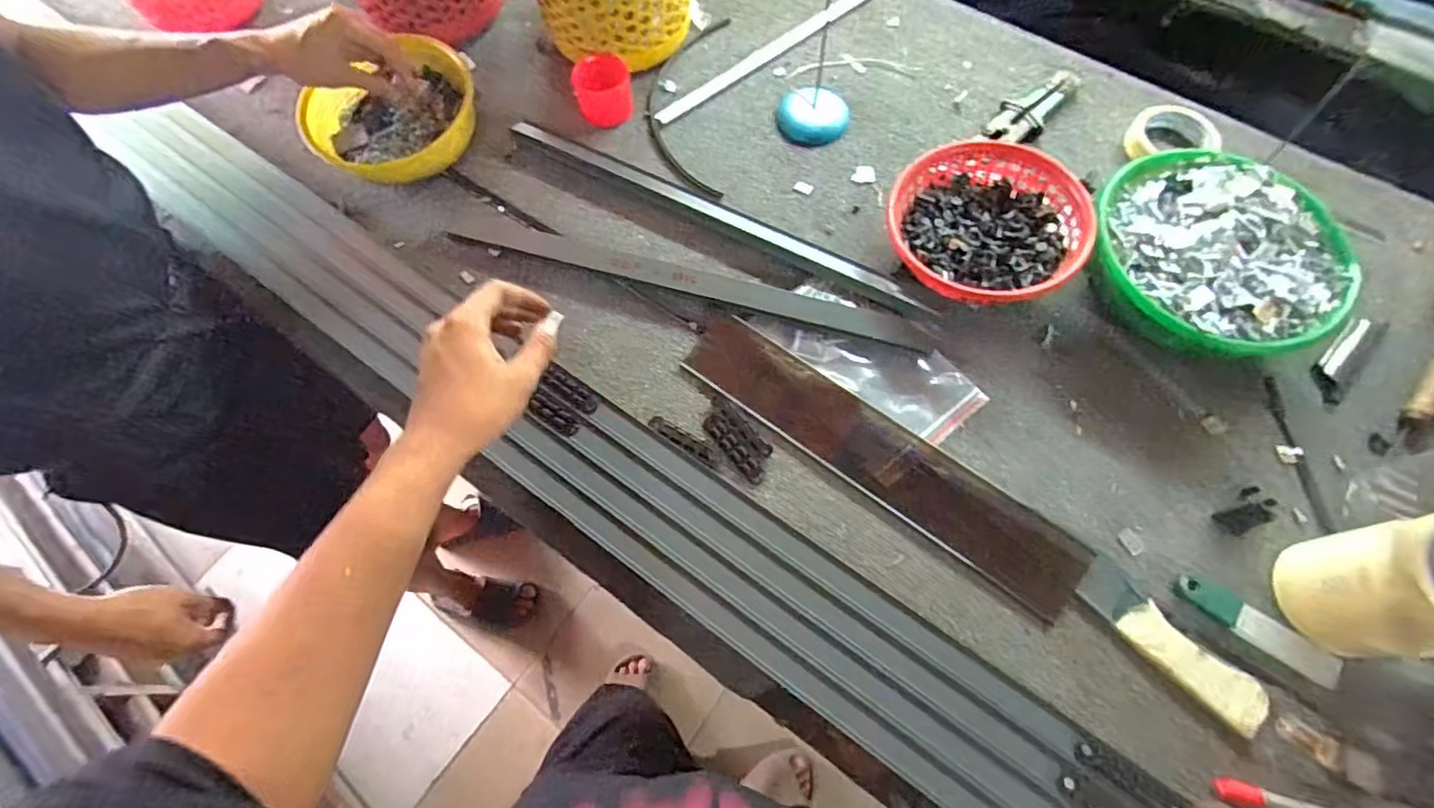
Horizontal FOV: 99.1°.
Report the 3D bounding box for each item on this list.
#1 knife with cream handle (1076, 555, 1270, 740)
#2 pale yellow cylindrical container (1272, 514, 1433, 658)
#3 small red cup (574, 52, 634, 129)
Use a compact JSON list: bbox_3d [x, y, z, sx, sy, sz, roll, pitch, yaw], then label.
[{"bbox_3d":[0.371,0.195,0.502,0.044,0.027,0.150,-41,72,-14],"label":"knife with cream handle"},{"bbox_3d":[0.520,0.141,0.461,0.089,0.122,0.091,-1,68,2],"label":"pale yellow cylindrical container"},{"bbox_3d":[-0.135,-0.371,0.726,0.066,0.058,0.054,-11,68,-3],"label":"small red cup"}]

